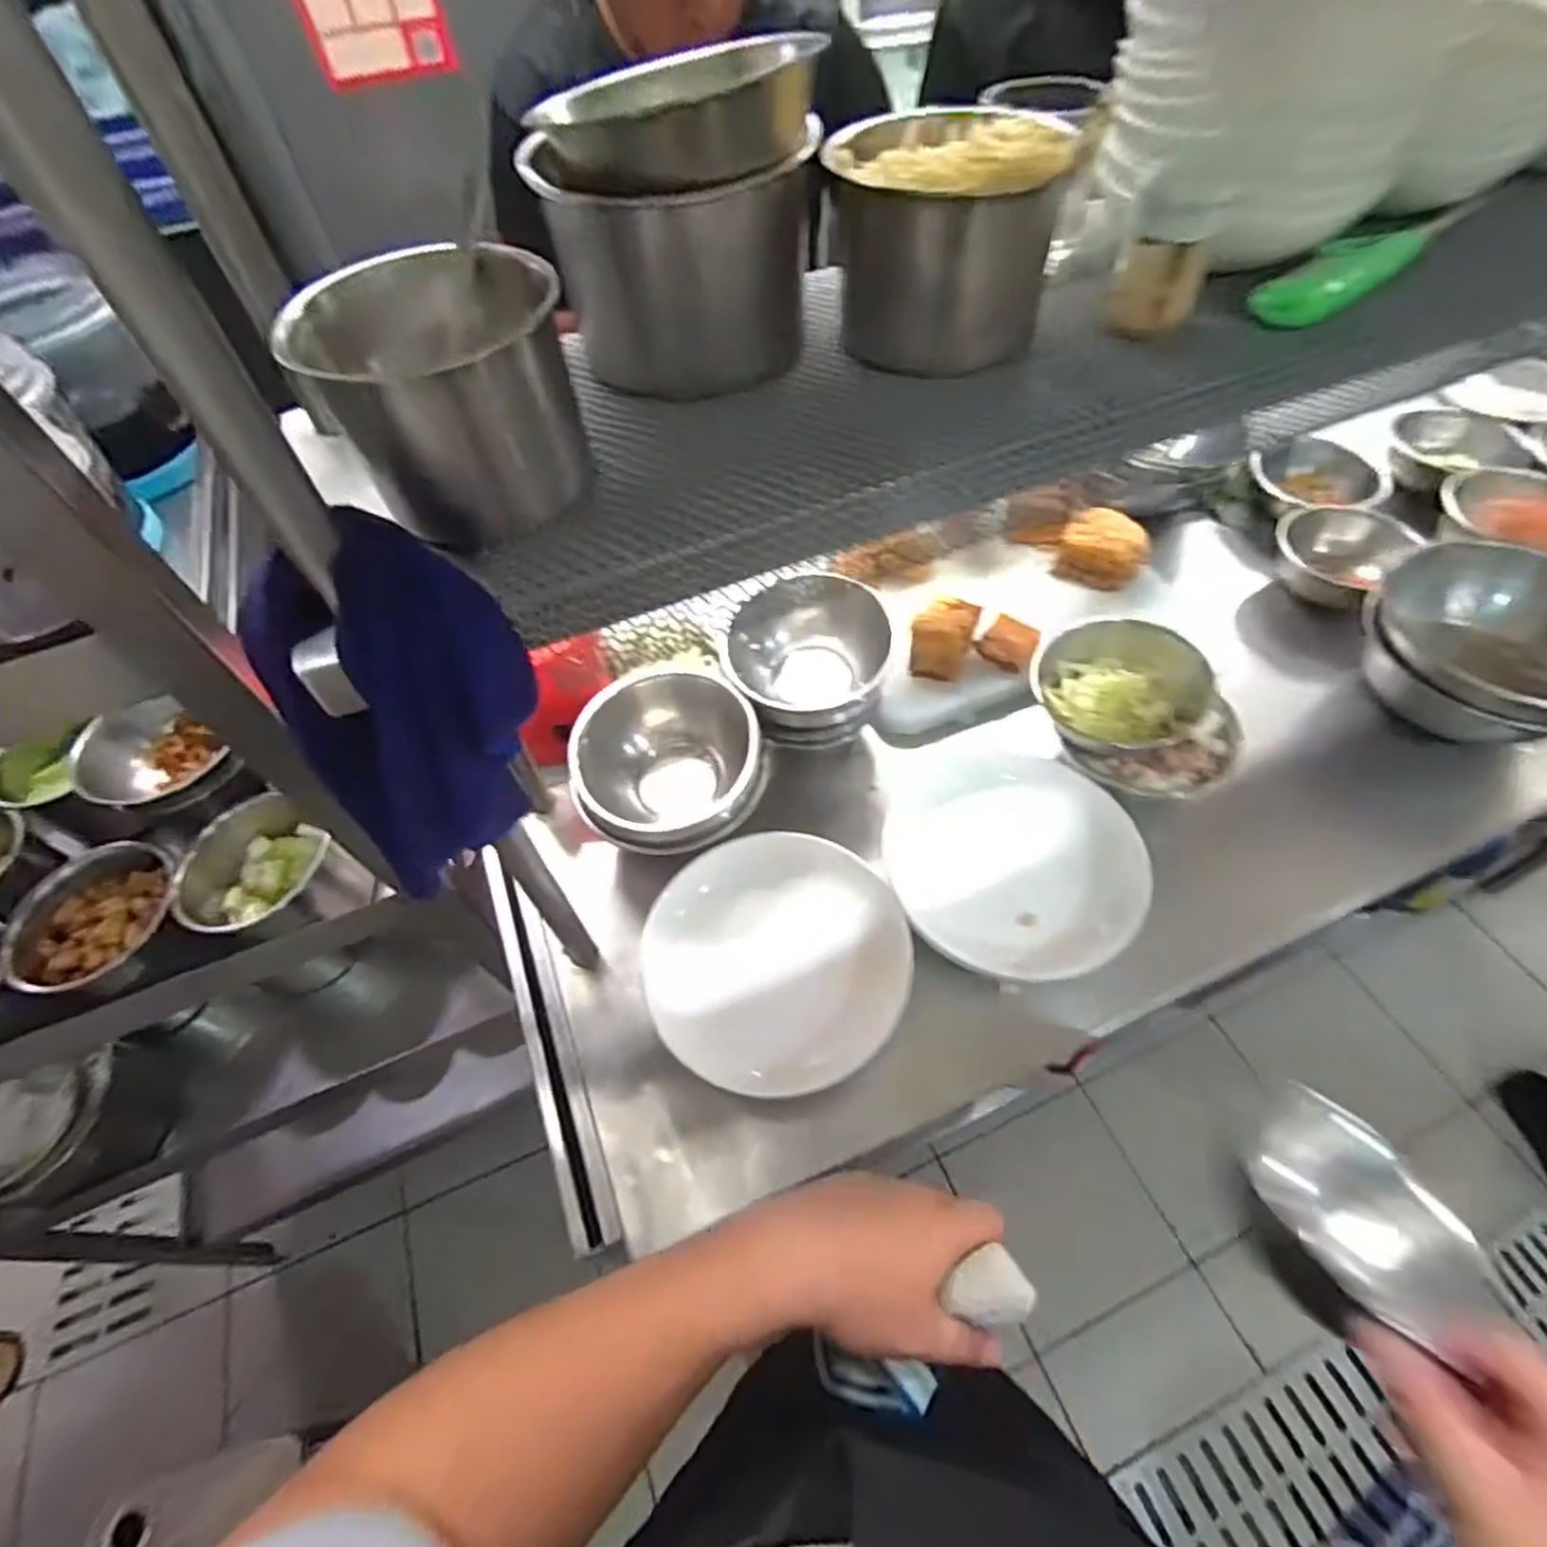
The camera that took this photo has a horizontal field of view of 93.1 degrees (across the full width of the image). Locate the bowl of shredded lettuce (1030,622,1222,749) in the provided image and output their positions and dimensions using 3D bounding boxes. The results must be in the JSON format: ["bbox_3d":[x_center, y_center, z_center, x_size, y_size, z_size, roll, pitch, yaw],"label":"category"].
[{"bbox_3d":[0.321,-0.084,0.683,0.109,0.067,0.149,-34,59,-18],"label":"bowl of shredded lettuce"}]

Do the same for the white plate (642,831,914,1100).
[{"bbox_3d":[0.002,0.162,0.641,0.221,0.051,0.215,-2,55,3],"label":"white plate"}]

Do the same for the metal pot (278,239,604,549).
[{"bbox_3d":[-0.156,-0.182,0.358,0.119,0.094,0.093,-28,57,-15],"label":"metal pot"}]

